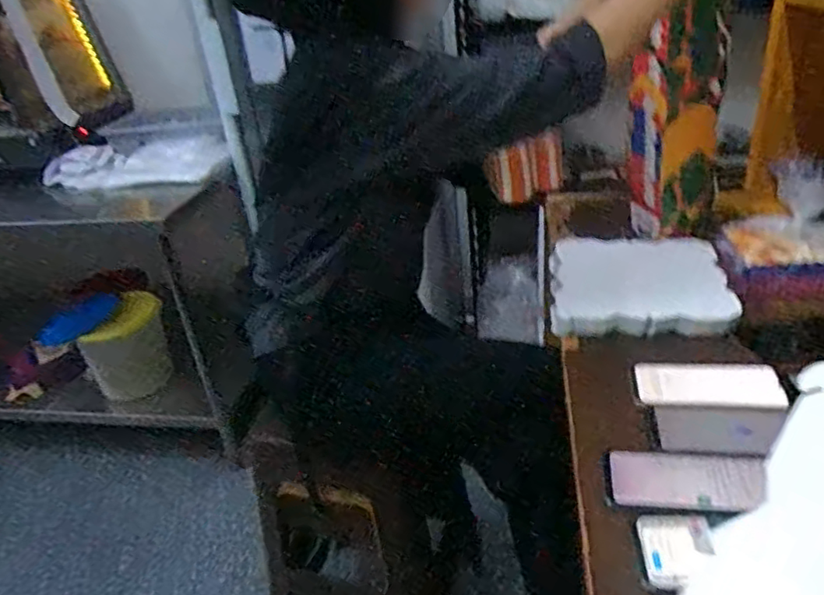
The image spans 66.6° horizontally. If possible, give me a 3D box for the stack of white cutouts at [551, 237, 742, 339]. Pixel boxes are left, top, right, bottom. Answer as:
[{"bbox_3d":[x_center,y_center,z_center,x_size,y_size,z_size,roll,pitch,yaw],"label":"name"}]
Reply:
[{"bbox_3d":[0.345,-0.022,0.969,0.249,0.035,0.260,0,30,13],"label":"stack of white cutouts"}]

